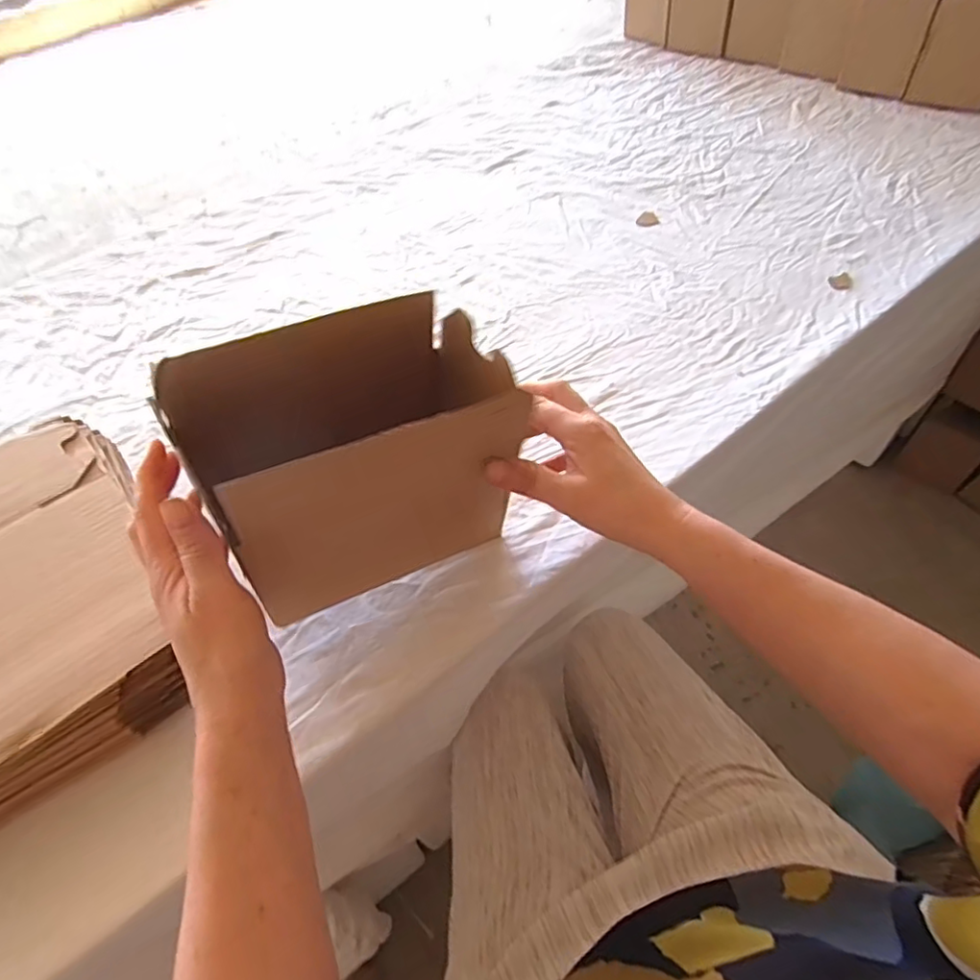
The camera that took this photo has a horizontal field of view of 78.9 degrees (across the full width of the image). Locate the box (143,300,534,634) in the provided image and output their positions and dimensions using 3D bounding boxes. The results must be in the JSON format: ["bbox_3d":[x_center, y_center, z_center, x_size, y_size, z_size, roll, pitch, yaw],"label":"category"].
[{"bbox_3d":[-0.091,-0.021,0.421,0.194,0.178,0.116,-25,56,-15],"label":"box"}]

